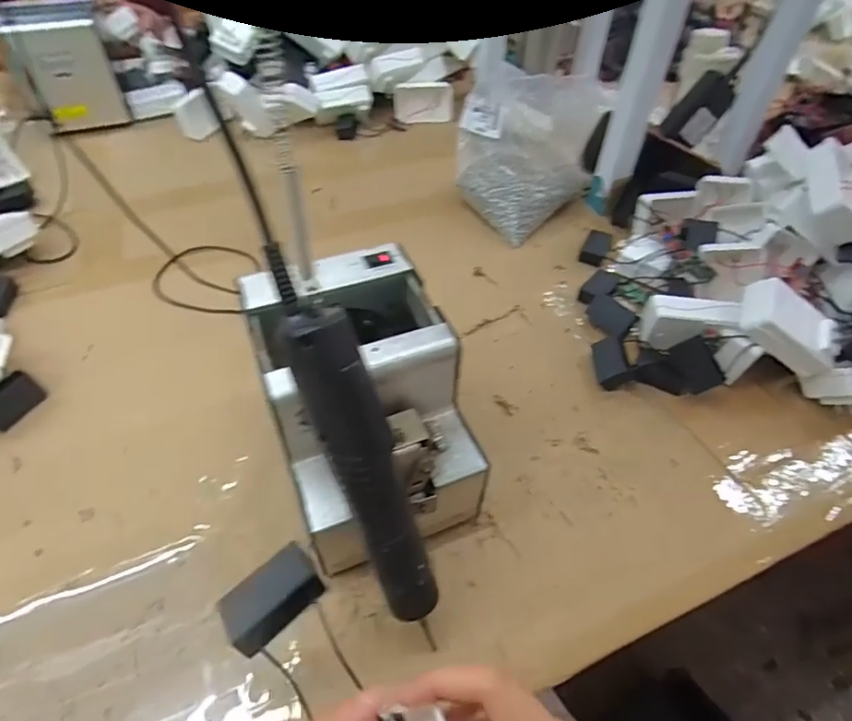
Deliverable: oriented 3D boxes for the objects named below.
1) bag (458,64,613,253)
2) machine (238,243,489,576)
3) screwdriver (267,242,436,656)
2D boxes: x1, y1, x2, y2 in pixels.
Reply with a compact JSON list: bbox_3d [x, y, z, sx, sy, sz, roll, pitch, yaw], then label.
[{"bbox_3d":[0.128,-0.272,0.665,0.173,0.115,0.213,12,49,9],"label":"bag"},{"bbox_3d":[-0.042,0.037,0.384,0.125,0.143,0.187,-16,50,-16],"label":"machine"},{"bbox_3d":[-0.033,0.058,0.296,0.037,0.240,0.031,-24,20,-20],"label":"screwdriver"}]

